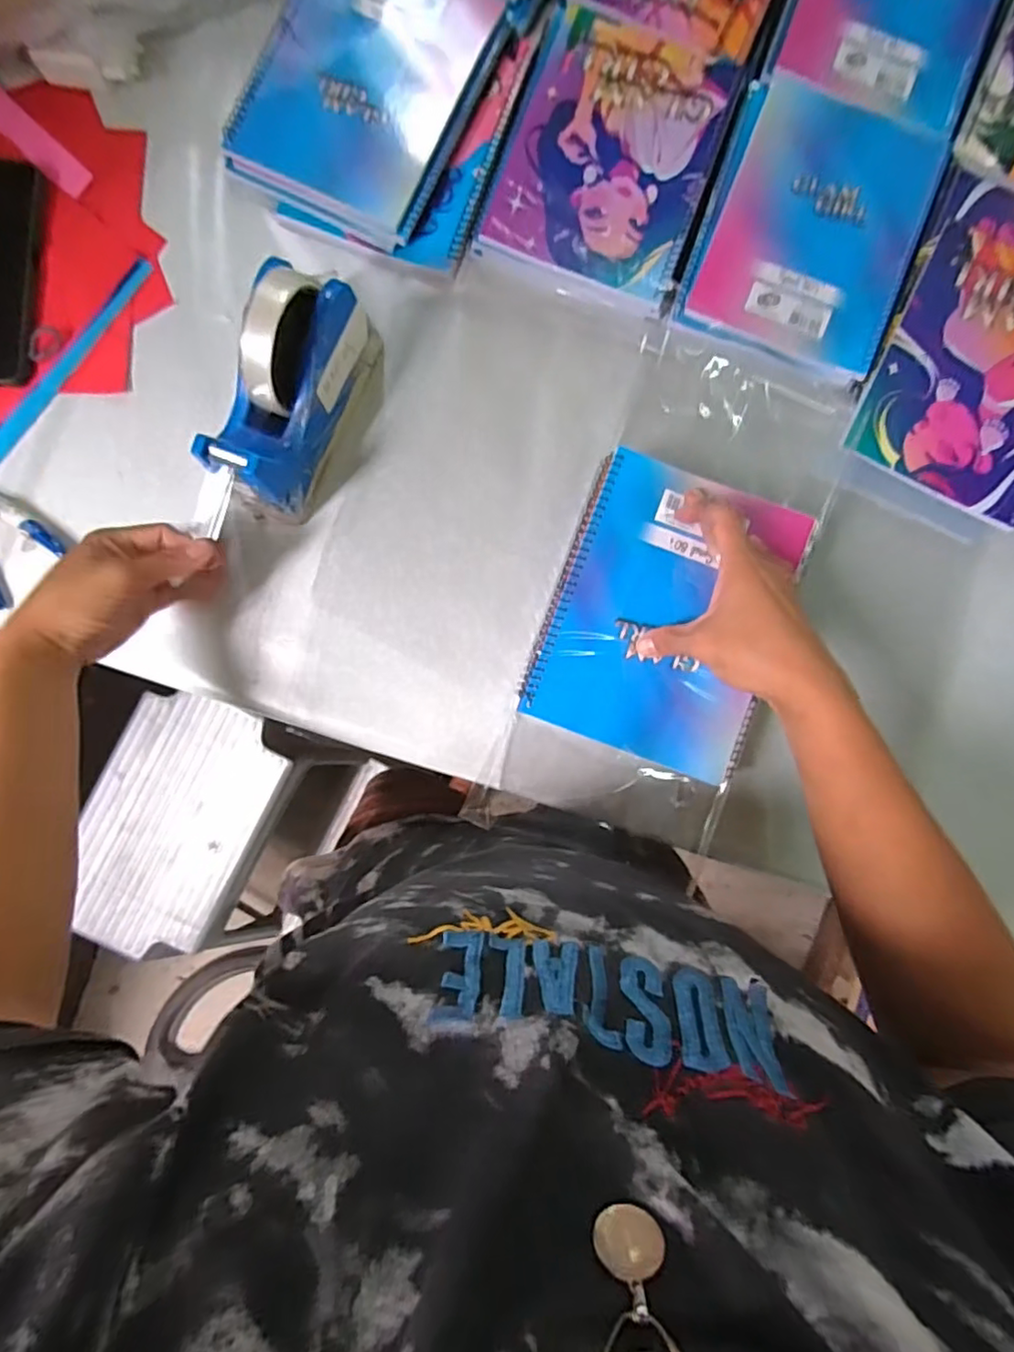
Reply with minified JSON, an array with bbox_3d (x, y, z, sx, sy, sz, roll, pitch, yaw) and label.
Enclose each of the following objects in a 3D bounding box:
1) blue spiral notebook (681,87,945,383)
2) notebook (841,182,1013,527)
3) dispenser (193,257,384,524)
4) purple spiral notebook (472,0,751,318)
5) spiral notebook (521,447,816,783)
[{"bbox_3d":[0.233,-0.342,0.466,0.153,0.012,0.209,21,91,0],"label":"blue spiral notebook"},{"bbox_3d":[0.373,-0.251,0.464,0.149,0.015,0.249,26,91,0],"label":"notebook"},{"bbox_3d":[-0.147,-0.194,0.426,0.069,0.102,0.156,20,91,0],"label":"dispenser"},{"bbox_3d":[0.079,-0.397,0.465,0.152,0.014,0.197,20,91,0],"label":"purple spiral notebook"},{"bbox_3d":[0.109,-0.043,0.422,0.155,0.015,0.194,19,91,0],"label":"spiral notebook"}]

